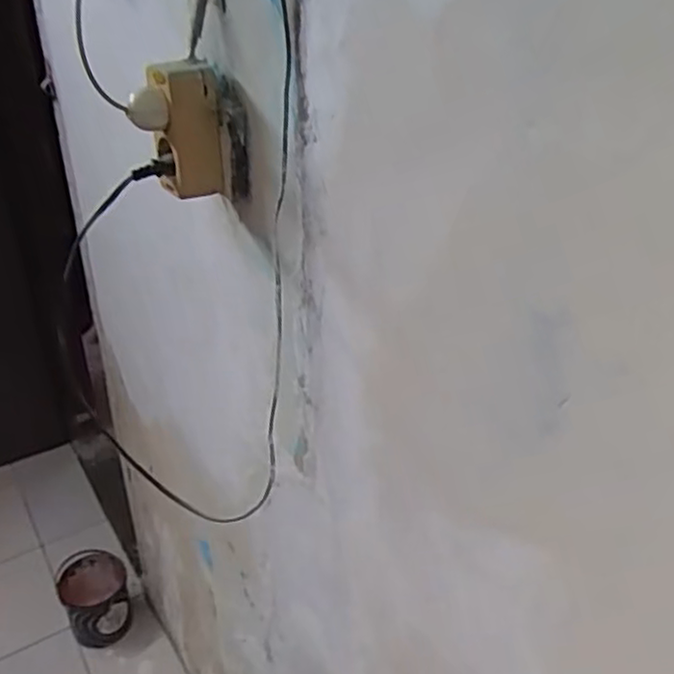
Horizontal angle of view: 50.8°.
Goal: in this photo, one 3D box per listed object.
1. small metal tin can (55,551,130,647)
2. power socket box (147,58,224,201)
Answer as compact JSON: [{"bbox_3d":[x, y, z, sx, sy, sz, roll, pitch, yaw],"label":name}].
[{"bbox_3d":[-0.600,0.648,1.767,0.159,0.147,0.197,-12,36,-20],"label":"small metal tin can"},{"bbox_3d":[-0.125,-0.174,0.603,0.054,0.109,0.039,-6,35,-12],"label":"power socket box"}]

